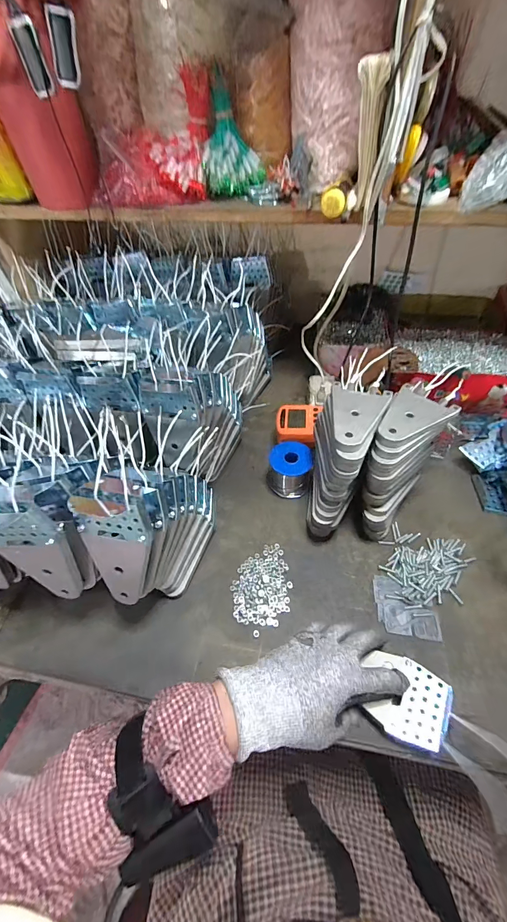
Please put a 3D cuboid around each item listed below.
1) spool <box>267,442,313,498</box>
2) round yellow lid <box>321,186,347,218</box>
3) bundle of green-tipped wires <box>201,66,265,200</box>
[{"bbox_3d":[0.057,0.016,0.523,0.058,0.058,0.070,0,51,3],"label":"spool"},{"bbox_3d":[0.092,-0.296,0.397,0.028,0.026,0.014,4,51,7],"label":"round yellow lid"},{"bbox_3d":[-0.027,-0.419,0.452,0.080,0.106,0.052,-4,51,0],"label":"bundle of green-tipped wires"}]

